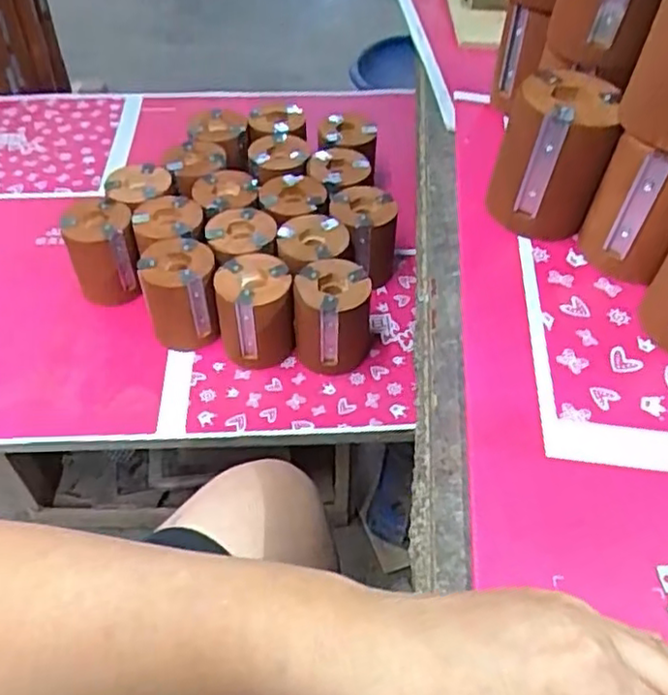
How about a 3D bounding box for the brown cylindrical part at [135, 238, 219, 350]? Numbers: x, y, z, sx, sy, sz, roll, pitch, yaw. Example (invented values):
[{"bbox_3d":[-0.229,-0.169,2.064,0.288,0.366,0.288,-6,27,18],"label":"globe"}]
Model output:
[{"bbox_3d":[-0.169,-0.058,0.744,0.076,0.098,0.082,1,48,-1],"label":"brown cylindrical part"}]

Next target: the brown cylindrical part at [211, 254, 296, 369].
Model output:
[{"bbox_3d":[-0.086,-0.038,0.730,0.079,0.100,0.081,-4,49,-6],"label":"brown cylindrical part"}]

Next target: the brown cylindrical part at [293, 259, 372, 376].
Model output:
[{"bbox_3d":[-0.003,-0.032,0.722,0.077,0.100,0.073,1,48,-1],"label":"brown cylindrical part"}]

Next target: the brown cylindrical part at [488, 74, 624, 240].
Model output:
[{"bbox_3d":[0.167,-0.148,0.523,0.075,0.103,0.079,12,48,7],"label":"brown cylindrical part"}]

